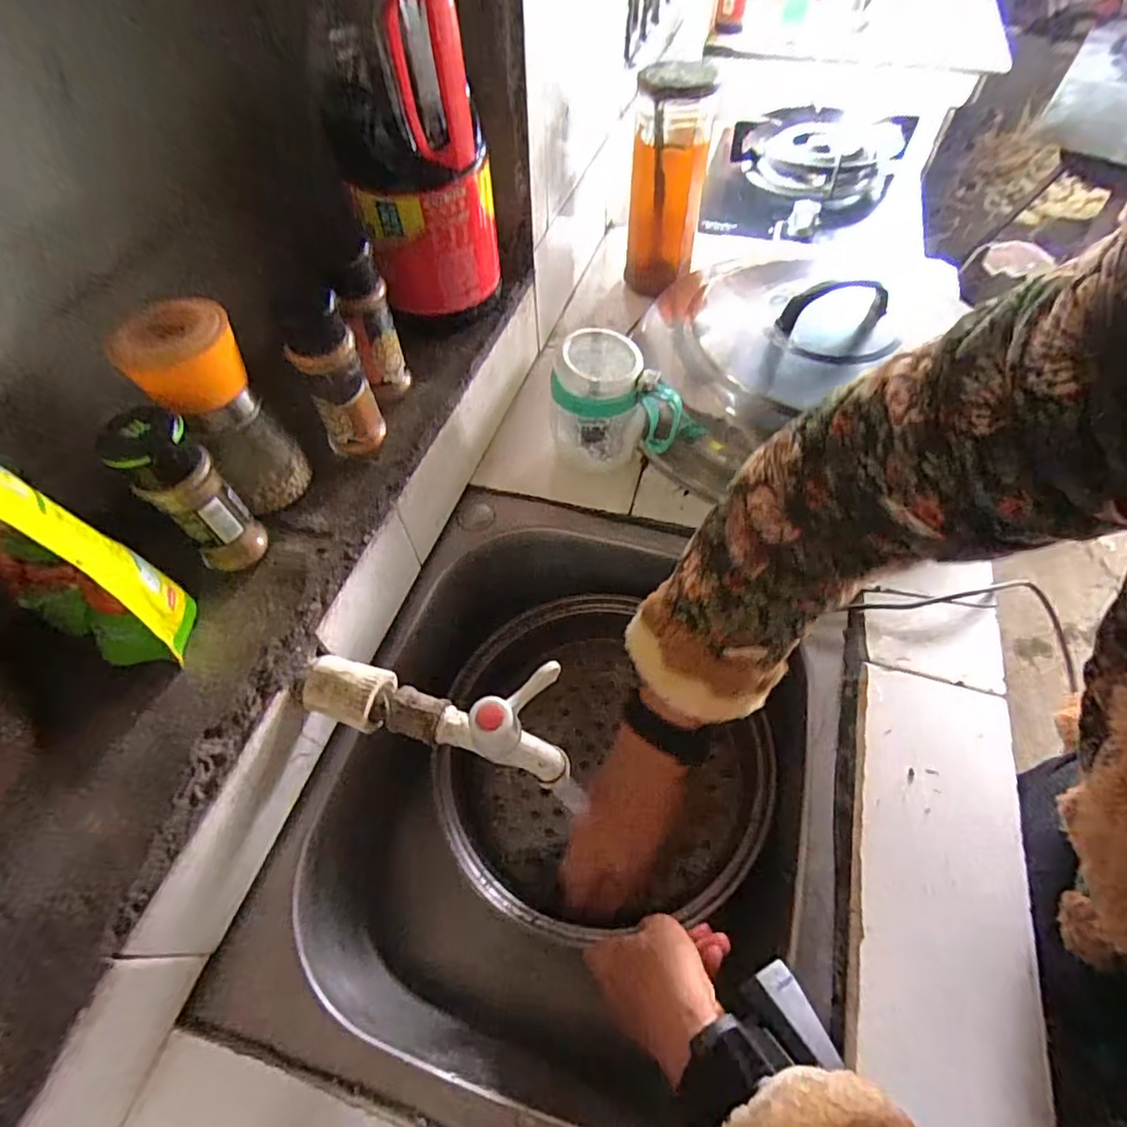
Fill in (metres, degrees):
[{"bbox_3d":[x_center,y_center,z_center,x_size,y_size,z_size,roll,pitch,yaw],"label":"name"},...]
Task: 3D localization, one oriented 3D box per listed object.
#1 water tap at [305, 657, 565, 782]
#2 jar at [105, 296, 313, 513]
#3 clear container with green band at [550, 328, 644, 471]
[{"bbox_3d":[-0.076,0.082,0.328,0.172,0.066,0.048,9,57,6],"label":"water tap"},{"bbox_3d":[-0.213,-0.091,0.357,0.058,0.129,0.054,0,56,0],"label":"jar"},{"bbox_3d":[0.048,-0.135,0.502,0.113,0.111,0.078,7,56,5],"label":"clear container with green band"}]

